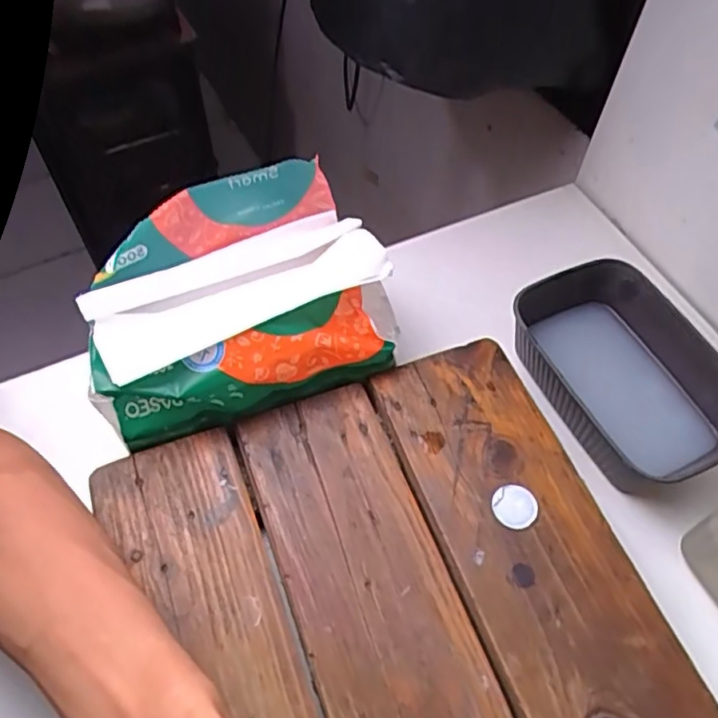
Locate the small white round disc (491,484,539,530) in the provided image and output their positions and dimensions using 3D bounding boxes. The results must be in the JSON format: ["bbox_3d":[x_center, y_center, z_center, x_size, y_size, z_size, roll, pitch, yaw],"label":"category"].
[{"bbox_3d":[0.094,0.089,0.380,0.026,0.004,0.027,1,58,-1],"label":"small white round disc"}]

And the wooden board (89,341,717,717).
[{"bbox_3d":[0.056,0.200,0.310,0.257,0.017,0.438,-19,61,-12],"label":"wooden board"}]

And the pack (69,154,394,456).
[{"bbox_3d":[-0.078,-0.038,0.413,0.194,0.075,0.133,-20,60,-14],"label":"pack"}]

